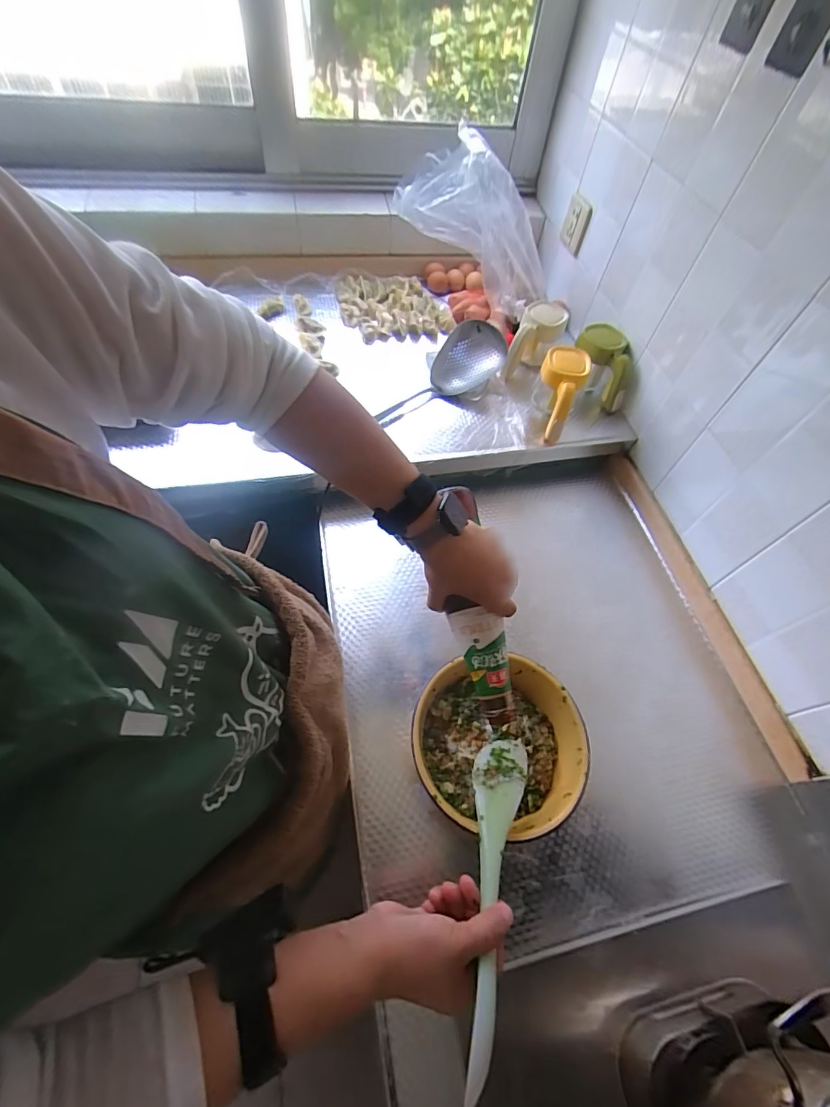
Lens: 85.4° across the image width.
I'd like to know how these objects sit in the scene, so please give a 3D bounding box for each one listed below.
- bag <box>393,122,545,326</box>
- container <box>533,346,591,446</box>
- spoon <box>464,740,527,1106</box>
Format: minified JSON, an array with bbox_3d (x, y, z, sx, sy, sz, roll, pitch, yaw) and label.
[{"bbox_3d":[0.135,-0.614,0.868,0.328,0.178,0.135,39,54,-24],"label":"bag"},{"bbox_3d":[0.253,-0.289,0.808,0.079,0.110,0.129,19,57,8],"label":"container"},{"bbox_3d":[0.074,0.287,0.413,0.054,0.022,0.283,15,30,5],"label":"spoon"}]

